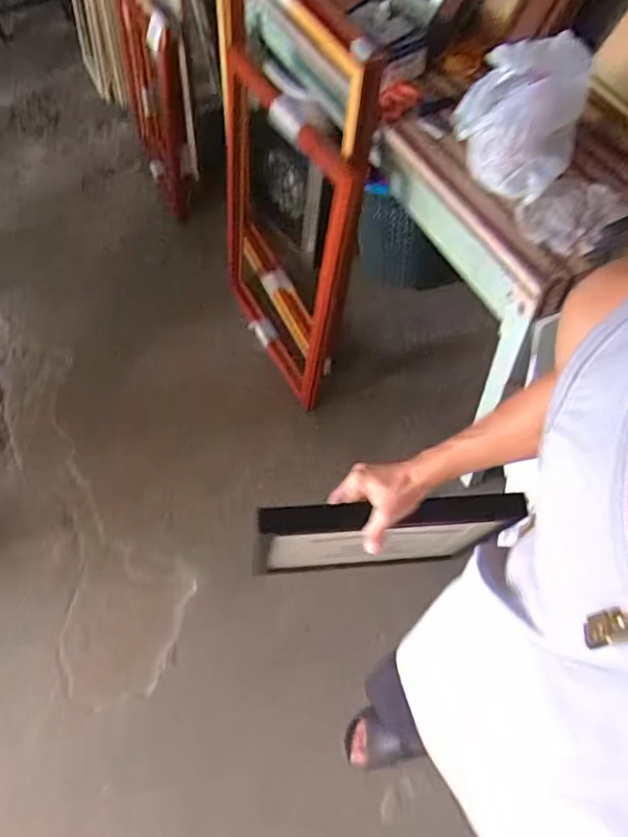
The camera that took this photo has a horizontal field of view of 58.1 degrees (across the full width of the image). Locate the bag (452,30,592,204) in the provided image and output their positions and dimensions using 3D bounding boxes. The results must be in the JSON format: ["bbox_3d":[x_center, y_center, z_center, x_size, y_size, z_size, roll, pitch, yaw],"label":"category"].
[{"bbox_3d":[0.317,-0.471,0.883,0.184,0.189,0.107,18,62,15],"label":"bag"}]

